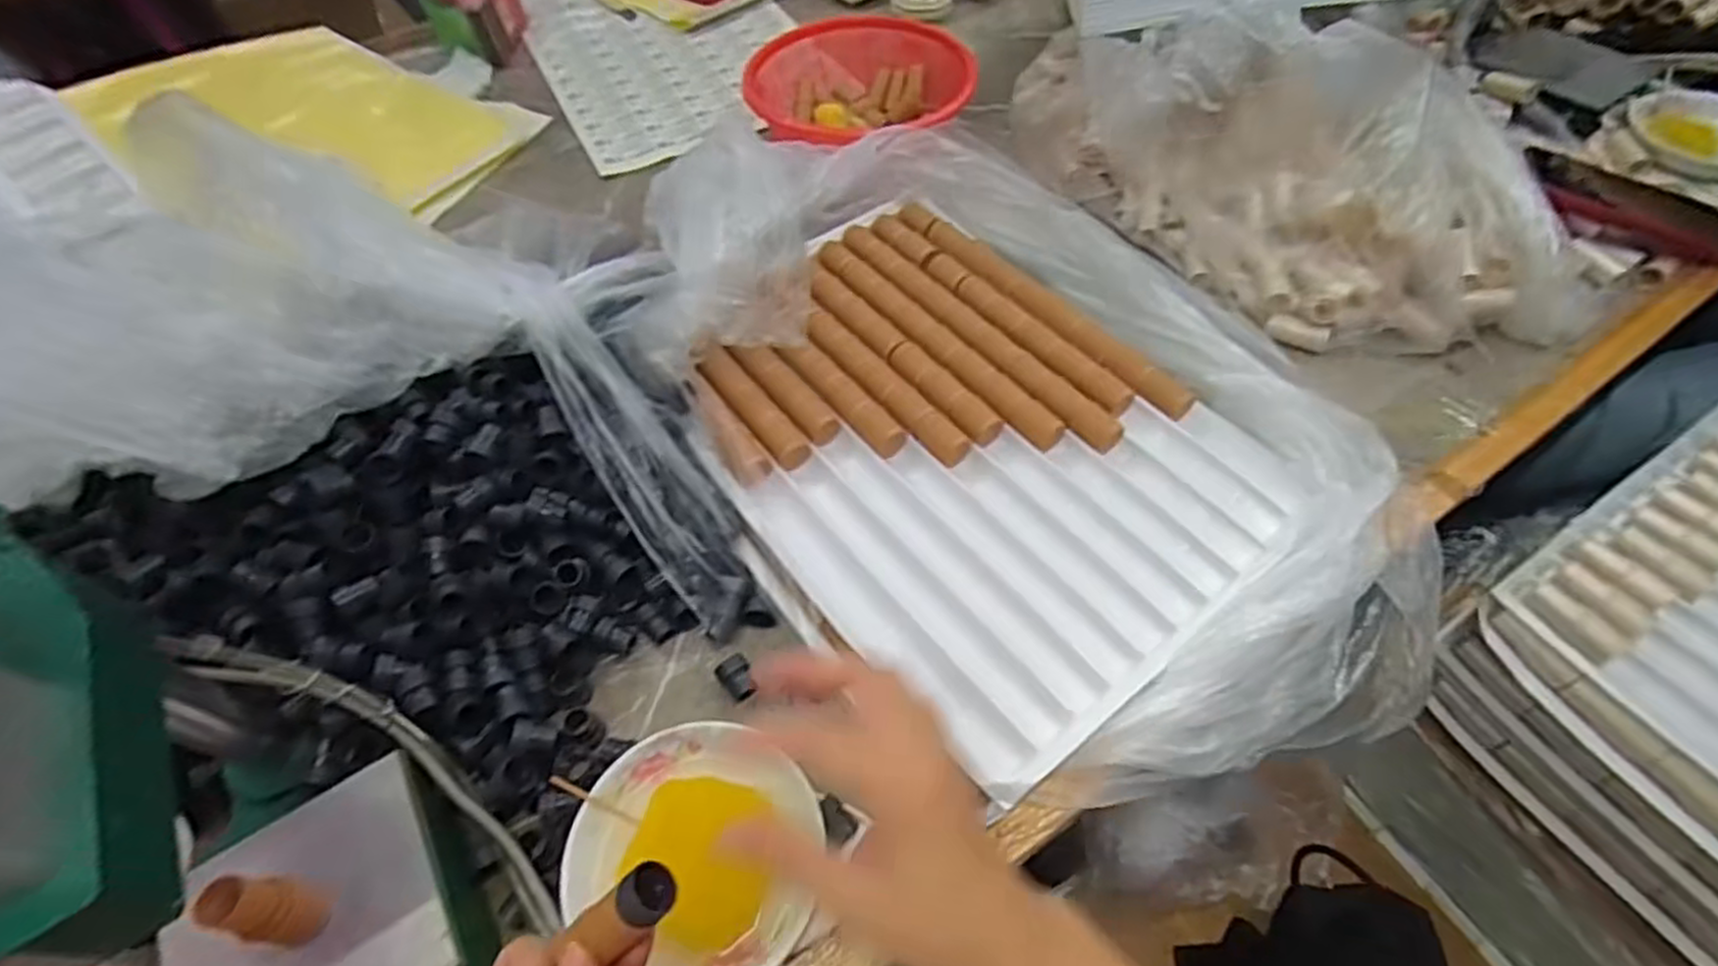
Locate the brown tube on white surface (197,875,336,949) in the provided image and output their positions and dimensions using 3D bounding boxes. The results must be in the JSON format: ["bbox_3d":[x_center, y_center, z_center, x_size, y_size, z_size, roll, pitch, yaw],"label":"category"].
[{"bbox_3d":[-0.268,0.194,0.342,0.023,0.070,0.025,2,55,5],"label":"brown tube on white surface"}]

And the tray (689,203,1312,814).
[{"bbox_3d":[0.065,-0.038,0.541,0.318,0.032,0.418,-34,59,-18],"label":"tray"}]

